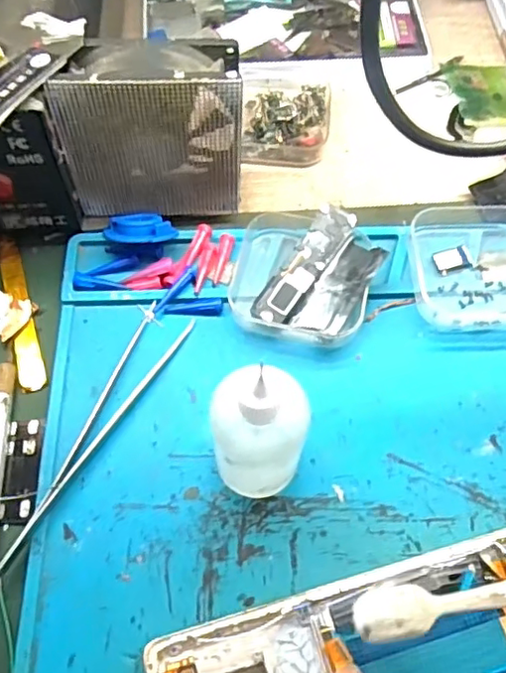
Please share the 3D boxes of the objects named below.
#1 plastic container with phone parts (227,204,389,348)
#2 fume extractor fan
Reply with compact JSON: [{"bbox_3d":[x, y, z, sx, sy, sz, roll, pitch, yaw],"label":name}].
[{"bbox_3d":[0.023,-0.030,0.287,0.068,0.022,0.065,19,65,9],"label":"plastic container with phone parts"},{"bbox_3d":[-0.046,-0.093,0.281,0.079,0.085,0.027,-4,64,-3],"label":"fume extractor fan"}]

